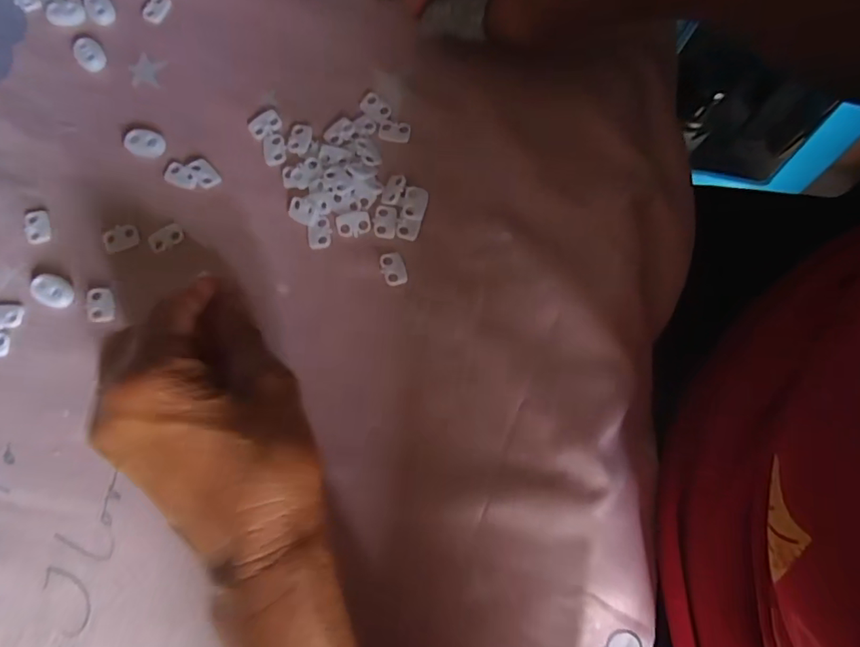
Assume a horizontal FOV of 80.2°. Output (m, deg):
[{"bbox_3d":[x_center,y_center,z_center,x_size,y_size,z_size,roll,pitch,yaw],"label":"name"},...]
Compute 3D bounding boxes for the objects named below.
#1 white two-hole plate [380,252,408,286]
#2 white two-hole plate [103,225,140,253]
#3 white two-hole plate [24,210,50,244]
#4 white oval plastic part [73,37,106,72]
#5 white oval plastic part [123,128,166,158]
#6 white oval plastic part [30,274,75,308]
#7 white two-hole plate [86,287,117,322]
[{"bbox_3d":[-0.020,-0.030,0.276,0.012,0.004,0.019,-19,78,-5],"label":"white two-hole plate"},{"bbox_3d":[-0.170,-0.047,0.279,0.019,0.004,0.014,-20,78,-5],"label":"white two-hole plate"},{"bbox_3d":[-0.217,-0.054,0.281,0.013,0.004,0.020,-19,78,-5],"label":"white two-hole plate"},{"bbox_3d":[-0.203,-0.160,0.304,0.023,0.006,0.015,44,81,8],"label":"white oval plastic part"},{"bbox_3d":[-0.163,-0.103,0.292,0.023,0.006,0.014,13,78,2],"label":"white oval plastic part"},{"bbox_3d":[-0.201,-0.017,0.271,0.023,0.005,0.016,19,78,4],"label":"white oval plastic part"},{"bbox_3d":[-0.175,-0.010,0.271,0.015,0.004,0.019,-4,78,-1],"label":"white two-hole plate"}]

